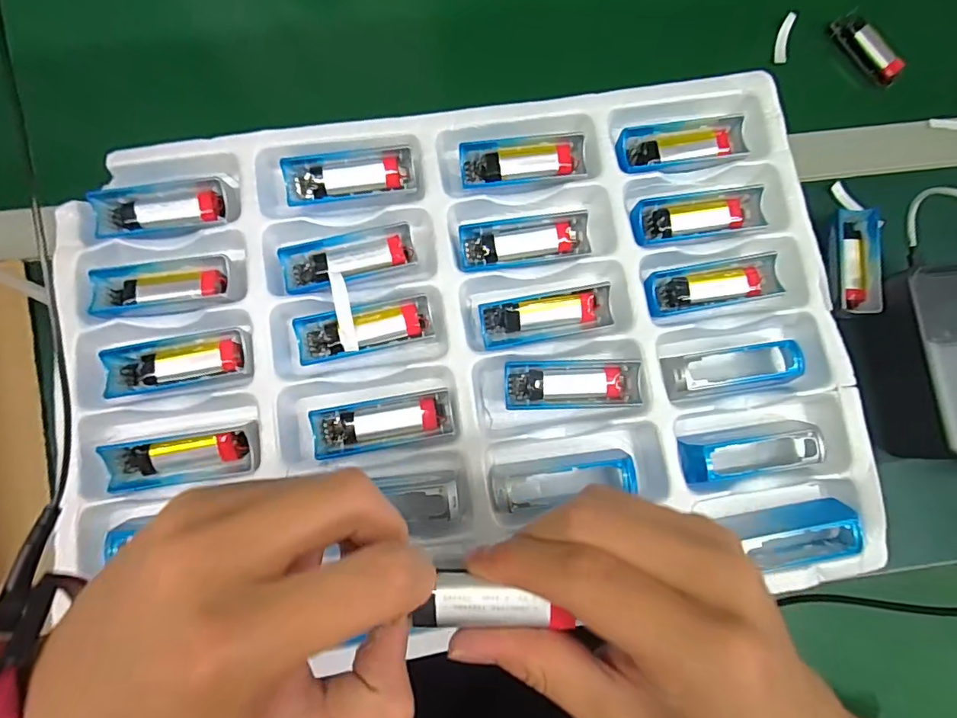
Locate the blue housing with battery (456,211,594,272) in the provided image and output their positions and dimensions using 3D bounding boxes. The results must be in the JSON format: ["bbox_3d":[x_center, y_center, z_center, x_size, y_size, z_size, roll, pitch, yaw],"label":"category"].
[{"bbox_3d":[0.028,-0.073,0.311,0.079,0.016,0.027,-8,82,-4],"label":"blue housing with battery"}]

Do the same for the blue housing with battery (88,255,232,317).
[{"bbox_3d":[-0.186,-0.045,0.298,0.078,0.011,0.031,-7,82,-4],"label":"blue housing with battery"}]

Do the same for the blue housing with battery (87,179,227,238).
[{"bbox_3d":[-0.193,-0.092,0.306,0.078,0.010,0.029,-6,82,-3],"label":"blue housing with battery"}]

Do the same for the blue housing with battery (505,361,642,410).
[{"bbox_3d":[0.056,0.015,0.300,0.078,0.013,0.028,-1,82,-3],"label":"blue housing with battery"}]

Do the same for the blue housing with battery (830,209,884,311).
[{"bbox_3d":[0.278,-0.074,0.373,0.032,0.017,0.079,6,81,-2],"label":"blue housing with battery"}]

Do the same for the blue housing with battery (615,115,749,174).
[{"bbox_3d":[0.129,-0.138,0.322,0.081,0.012,0.030,-10,82,-4],"label":"blue housing with battery"}]

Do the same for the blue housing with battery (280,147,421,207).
[{"bbox_3d":[-0.079,-0.114,0.313,0.078,0.016,0.027,-11,82,-4],"label":"blue housing with battery"}]

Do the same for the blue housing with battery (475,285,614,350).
[{"bbox_3d":[0.041,-0.026,0.304,0.077,0.014,0.027,-11,82,-4],"label":"blue housing with battery"}]

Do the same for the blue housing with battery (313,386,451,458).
[{"bbox_3d":[-0.054,0.037,0.291,0.078,0.016,0.027,-10,82,-4],"label":"blue housing with battery"}]

